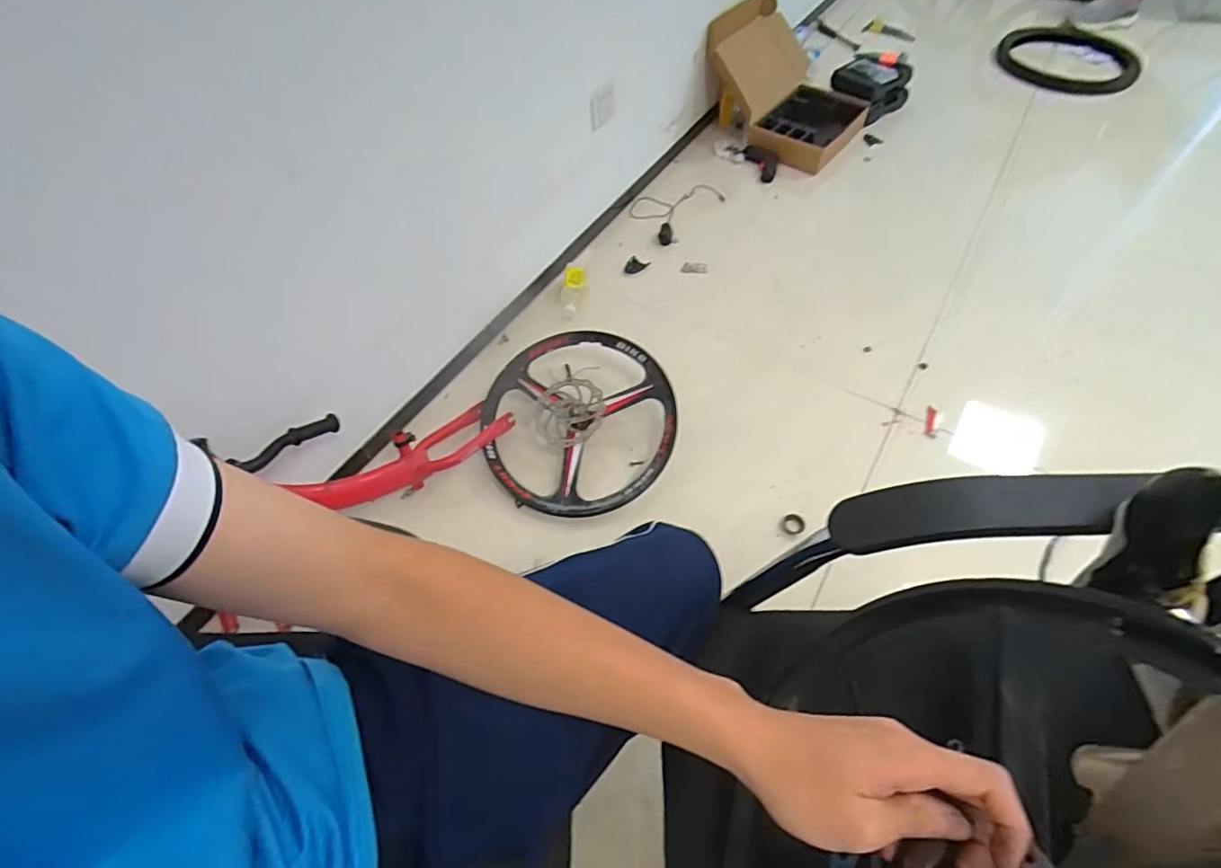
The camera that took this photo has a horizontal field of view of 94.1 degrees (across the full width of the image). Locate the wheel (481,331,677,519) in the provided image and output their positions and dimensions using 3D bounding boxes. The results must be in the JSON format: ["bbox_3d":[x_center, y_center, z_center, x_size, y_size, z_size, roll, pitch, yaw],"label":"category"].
[{"bbox_3d":[-0.071,-0.027,1.210,0.405,0.071,0.412,-3,72,9],"label":"wheel"}]

